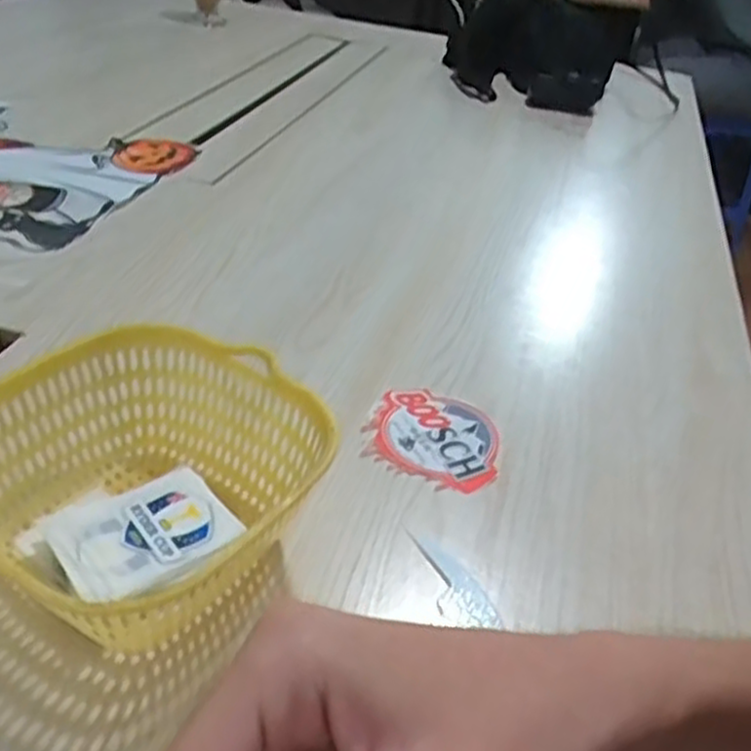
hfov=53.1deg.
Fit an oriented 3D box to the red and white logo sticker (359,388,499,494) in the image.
[{"bbox_3d":[0.038,0.039,0.486,0.083,0.004,0.081,16,35,13],"label":"red and white logo sticker"}]

